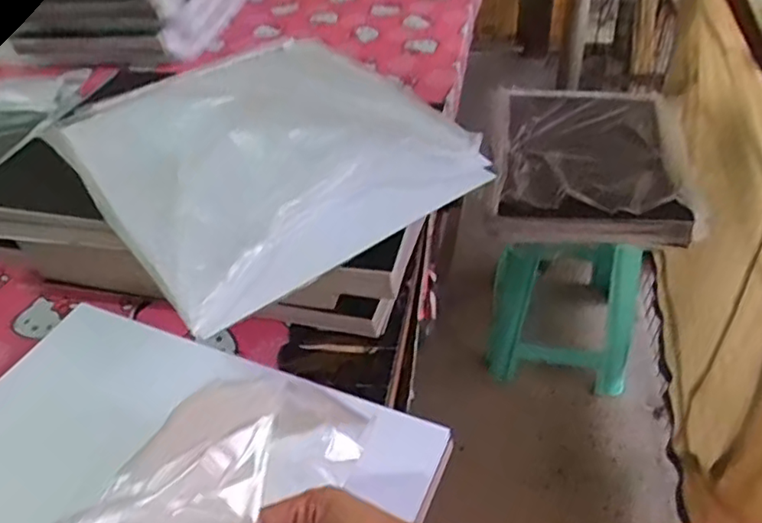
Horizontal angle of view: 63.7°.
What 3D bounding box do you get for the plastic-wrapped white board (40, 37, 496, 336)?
[{"bbox_3d":[-0.164,-0.166,0.809,0.420,0.055,0.527,-31,47,-24],"label":"plastic-wrapped white board"}]

